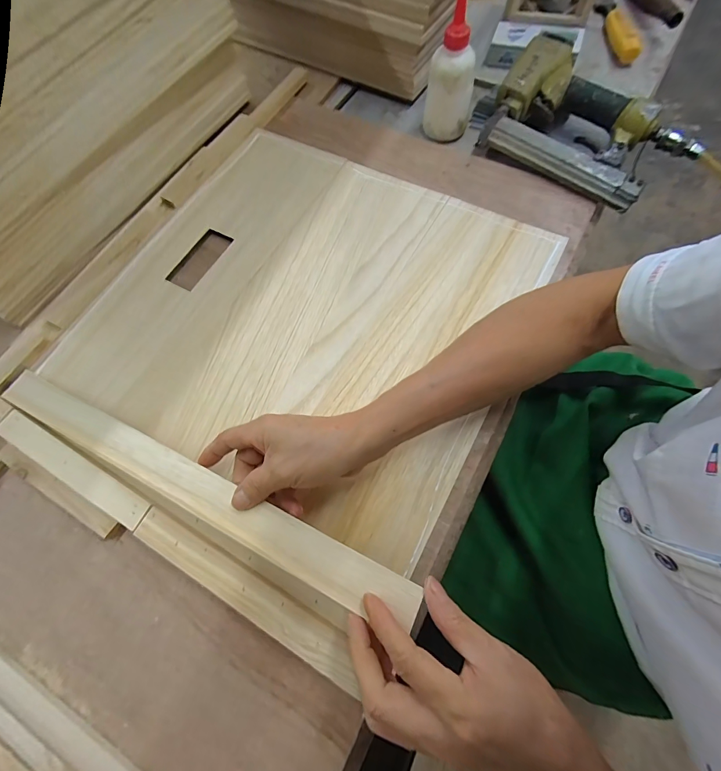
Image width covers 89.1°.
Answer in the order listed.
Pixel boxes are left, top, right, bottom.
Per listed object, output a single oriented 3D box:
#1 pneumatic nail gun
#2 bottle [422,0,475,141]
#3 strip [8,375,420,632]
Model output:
[{"bbox_3d":[0.267,-0.338,0.467,0.280,0.066,0.147,41,74,18],"label":"pneumatic nail gun"},{"bbox_3d":[0.115,-0.396,0.454,0.059,0.152,0.050,23,69,12],"label":"bottle"},{"bbox_3d":[-0.160,0.078,0.318,0.442,0.007,0.034,21,69,18],"label":"strip"}]

